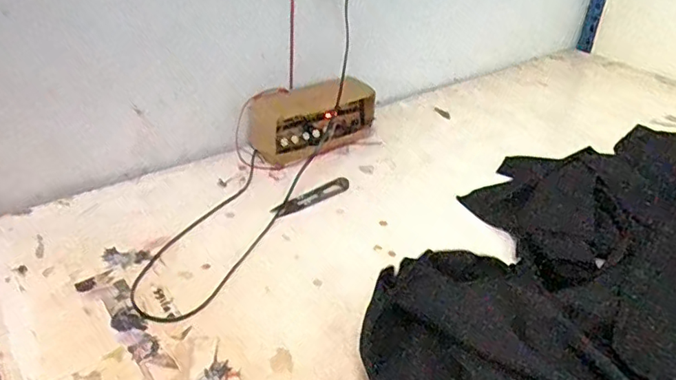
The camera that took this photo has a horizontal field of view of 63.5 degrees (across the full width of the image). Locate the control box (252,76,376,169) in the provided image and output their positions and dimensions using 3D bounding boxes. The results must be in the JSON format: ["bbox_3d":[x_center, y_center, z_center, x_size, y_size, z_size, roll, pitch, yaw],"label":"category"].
[{"bbox_3d":[-0.033,-0.106,0.806,0.182,0.087,0.078,-21,40,-29],"label":"control box"}]

